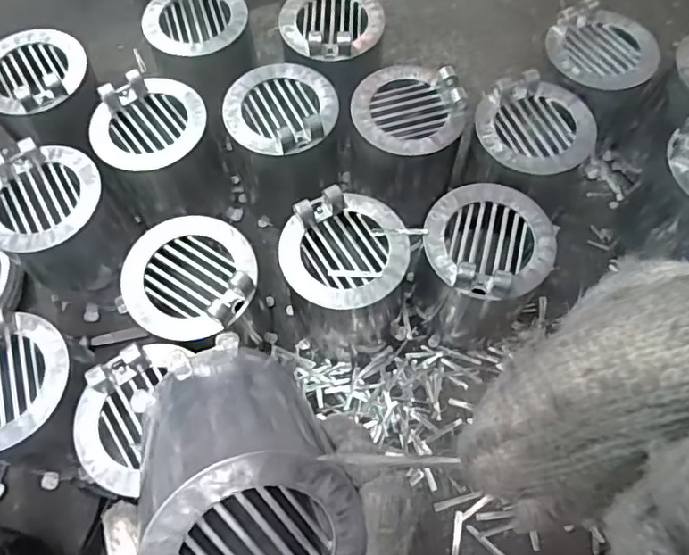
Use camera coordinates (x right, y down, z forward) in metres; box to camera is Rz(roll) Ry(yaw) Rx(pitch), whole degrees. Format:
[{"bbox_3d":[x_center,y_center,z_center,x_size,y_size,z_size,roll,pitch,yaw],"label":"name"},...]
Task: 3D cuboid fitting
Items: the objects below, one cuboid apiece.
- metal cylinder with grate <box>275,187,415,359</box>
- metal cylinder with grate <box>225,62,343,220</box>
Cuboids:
[{"bbox_3d":[0.001,0.002,0.417,0.084,0.119,0.082,0,65,1],"label":"metal cylinder with grate"},{"bbox_3d":[-0.048,-0.113,0.463,0.083,0.102,0.084,0,65,1],"label":"metal cylinder with grate"}]

